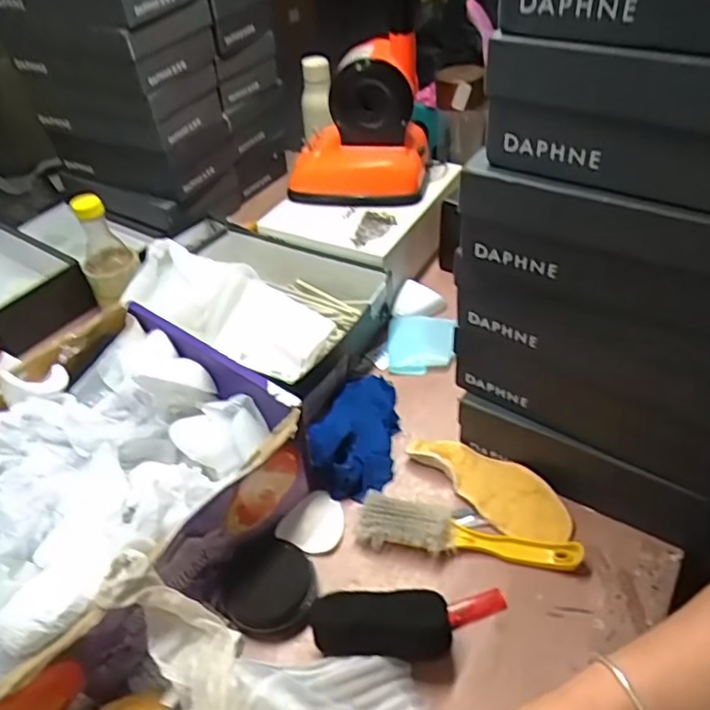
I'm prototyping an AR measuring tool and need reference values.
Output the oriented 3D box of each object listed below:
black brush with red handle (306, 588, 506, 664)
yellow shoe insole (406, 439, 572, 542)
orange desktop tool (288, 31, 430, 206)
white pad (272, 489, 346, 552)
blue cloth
[{"bbox_3d":[0.051,0.249,0.577,0.182,0.061,0.078,0,44,5],"label":"black brush with red handle"},{"bbox_3d":[0.153,0.143,0.695,0.069,0.010,0.192,-45,57,-11],"label":"yellow shoe insole"},{"bbox_3d":[0.002,-0.347,0.923,0.211,0.216,0.095,6,45,11],"label":"orange desktop tool"},{"bbox_3d":[-0.047,0.190,0.700,0.067,0.020,0.066,21,49,24],"label":"white pad"},{"bbox_3d":[0.001,0.089,0.763,0.101,0.046,0.182,5,45,10],"label":"blue cloth"}]

